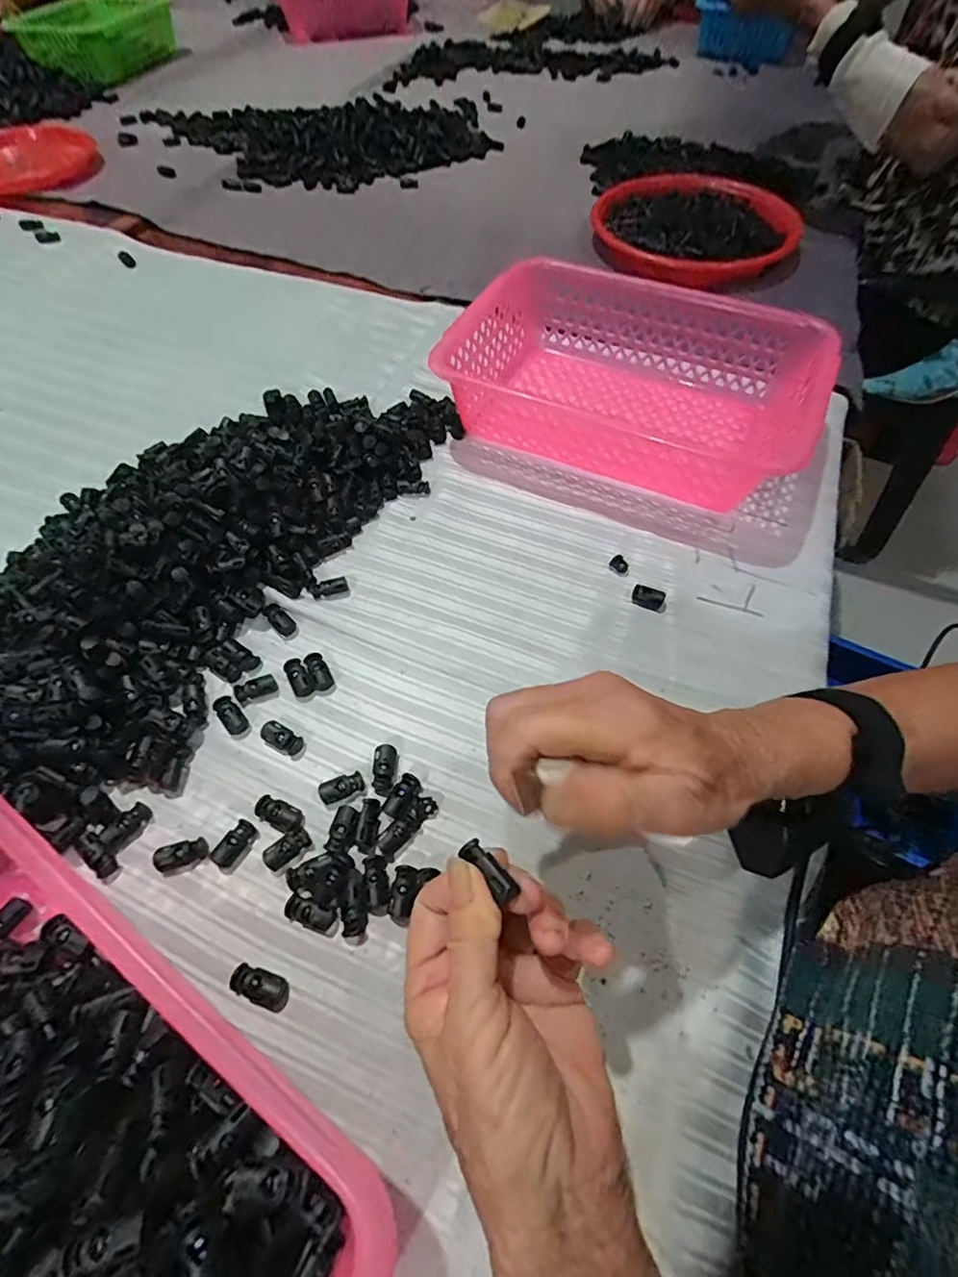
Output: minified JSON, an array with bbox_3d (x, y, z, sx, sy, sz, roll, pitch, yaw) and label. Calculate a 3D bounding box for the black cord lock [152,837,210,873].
[{"bbox_3d":[-0.172,0.124,0.316,0.028,0.009,0.013,-18,60,-9],"label":"black cord lock"}]

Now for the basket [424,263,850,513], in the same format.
[{"bbox_3d":[0.126,-0.216,0.465,0.298,0.079,0.176,21,62,14],"label":"basket"}]

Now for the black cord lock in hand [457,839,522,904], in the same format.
[{"bbox_3d":[0.004,0.092,0.219,0.009,0.006,0.026,-39,65,-19],"label":"black cord lock in hand"}]

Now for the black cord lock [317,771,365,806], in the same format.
[{"bbox_3d":[-0.084,0.091,0.338,0.026,0.009,0.015,-16,60,-7],"label":"black cord lock"}]

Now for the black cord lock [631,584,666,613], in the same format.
[{"bbox_3d":[0.125,-0.030,0.403,0.025,0.008,0.014,19,62,13],"label":"black cord lock"}]

